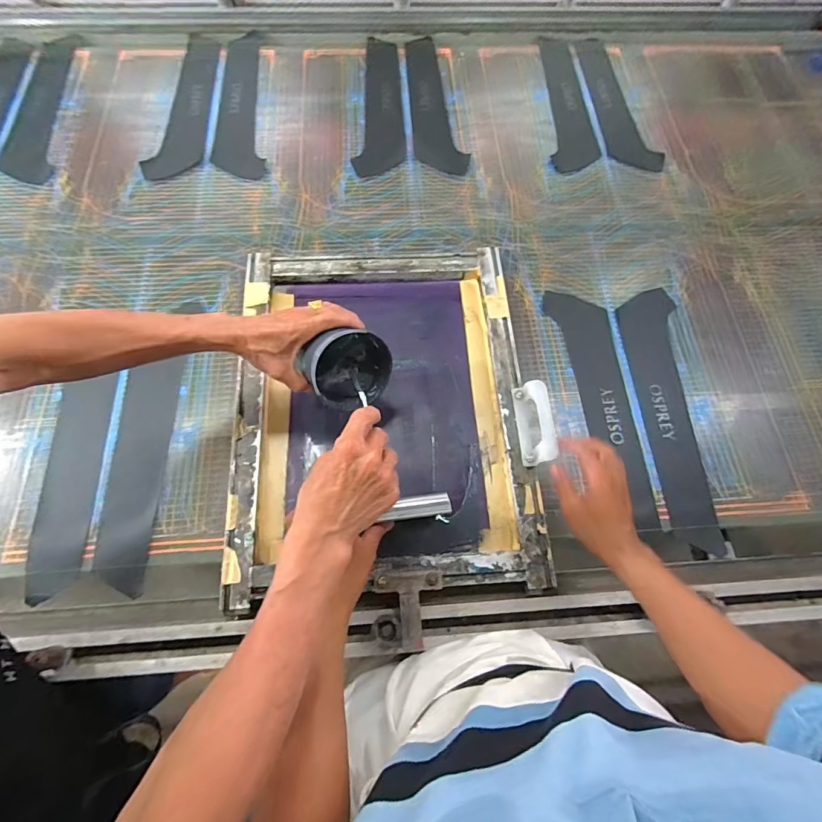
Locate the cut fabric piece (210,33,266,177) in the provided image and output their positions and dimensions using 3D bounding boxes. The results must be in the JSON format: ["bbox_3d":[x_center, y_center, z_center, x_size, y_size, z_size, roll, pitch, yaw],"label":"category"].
[{"bbox_3d":[-0.355,-0.648,0.913,0.101,0.009,0.424,-5,69,-2],"label":"cut fabric piece"}]

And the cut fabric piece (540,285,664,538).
[{"bbox_3d":[0.314,-0.020,0.693,0.094,0.009,0.399,-11,70,-5],"label":"cut fabric piece"}]

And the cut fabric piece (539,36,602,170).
[{"bbox_3d":[0.337,-0.664,0.937,0.093,0.007,0.385,1,71,-1],"label":"cut fabric piece"}]

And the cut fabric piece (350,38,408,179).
[{"bbox_3d":[-0.054,-0.655,0.922,0.101,0.007,0.419,3,69,1],"label":"cut fabric piece"}]

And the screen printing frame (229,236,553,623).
[{"bbox_3d":[-0.036,-0.020,0.654,0.436,0.058,0.532,-3,69,-2],"label":"screen printing frame"}]

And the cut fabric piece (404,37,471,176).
[{"bbox_3d":[0.036,-0.659,0.927,0.099,0.006,0.415,-10,70,-4],"label":"cut fabric piece"}]

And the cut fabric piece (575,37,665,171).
[{"bbox_3d":[0.431,-0.672,0.946,0.098,0.010,0.398,-11,70,-5],"label":"cut fabric piece"}]

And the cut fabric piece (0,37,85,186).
[{"bbox_3d":[-0.747,-0.621,0.887,0.103,0.005,0.429,-5,69,-2],"label":"cut fabric piece"}]

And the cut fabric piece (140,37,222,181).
[{"bbox_3d":[-0.467,-0.643,0.913,0.106,0.012,0.411,0,69,-1],"label":"cut fabric piece"}]

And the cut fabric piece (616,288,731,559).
[{"bbox_3d":[0.401,-0.006,0.686,0.089,0.006,0.424,0,69,-1],"label":"cut fabric piece"}]

